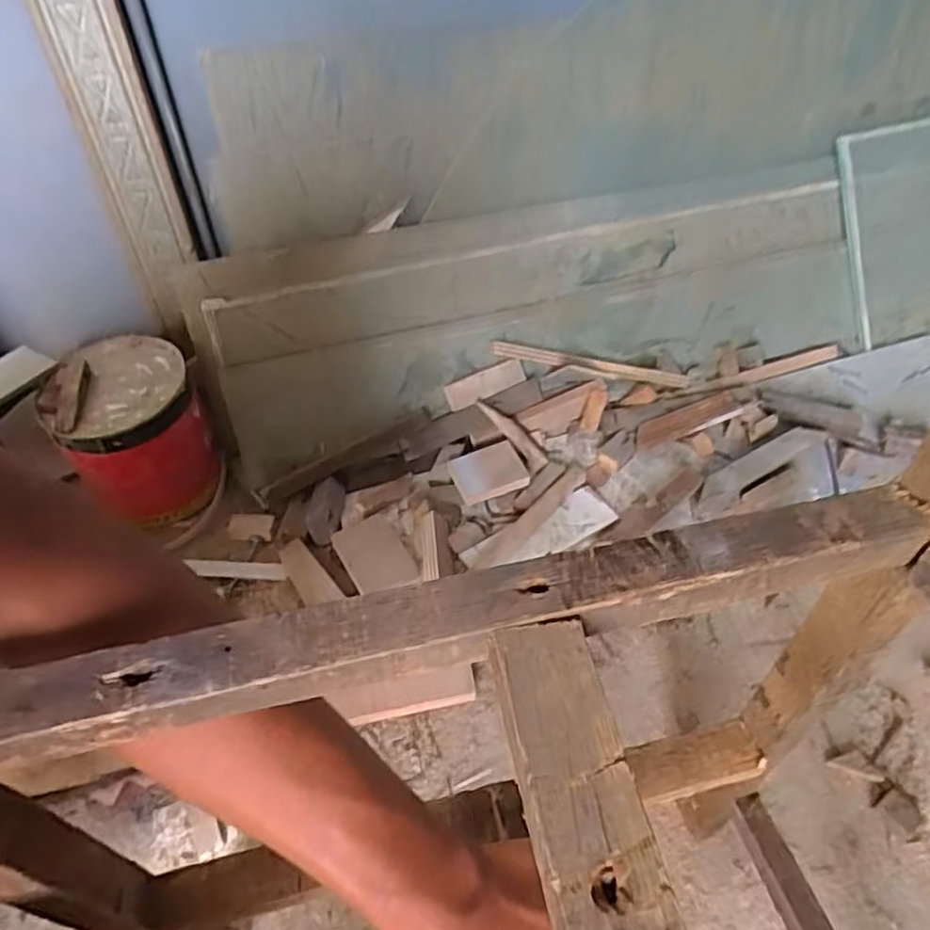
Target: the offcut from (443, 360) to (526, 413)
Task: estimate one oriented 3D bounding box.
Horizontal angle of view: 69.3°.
[{"bbox_3d":[0.025,-0.098,0.820,0.100,0.004,0.033,-23,95,-9],"label":"offcut"}]

